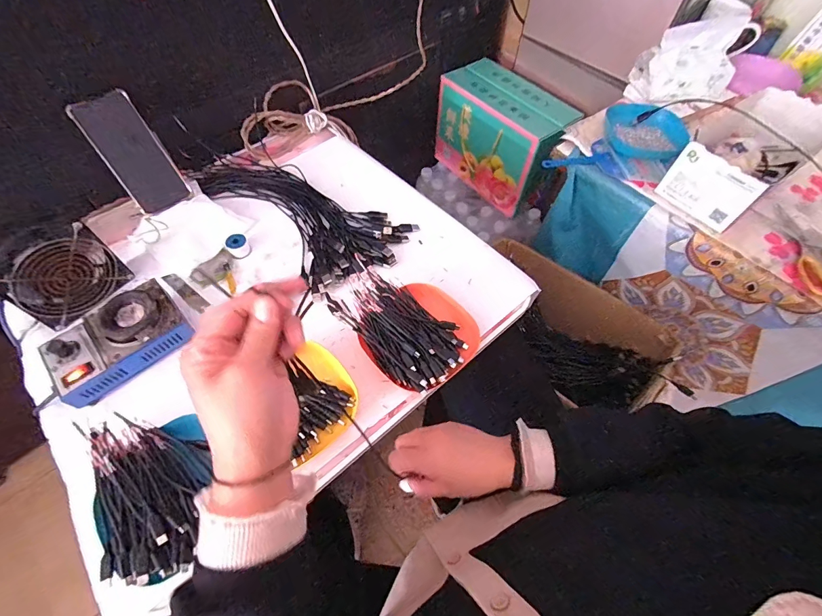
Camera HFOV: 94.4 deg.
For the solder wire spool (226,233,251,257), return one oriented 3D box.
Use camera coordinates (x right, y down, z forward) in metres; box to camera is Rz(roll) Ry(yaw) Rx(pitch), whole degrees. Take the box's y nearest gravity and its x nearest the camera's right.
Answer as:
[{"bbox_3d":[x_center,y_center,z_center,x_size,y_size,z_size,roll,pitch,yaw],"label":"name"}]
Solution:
[{"bbox_3d":[-0.264,-0.095,0.582,0.029,0.026,0.025,-31,65,-18],"label":"solder wire spool"}]

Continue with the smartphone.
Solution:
[{"bbox_3d":[-0.411,-0.229,0.569,0.079,0.159,0.012,-37,31,-20],"label":"smartphone"}]

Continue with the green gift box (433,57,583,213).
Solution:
[{"bbox_3d":[0.231,-0.445,0.994,0.155,0.234,0.320,-36,66,-20],"label":"green gift box"}]

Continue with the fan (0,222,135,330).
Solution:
[{"bbox_3d":[-0.445,-0.041,0.493,0.029,0.104,0.114,35,64,18],"label":"fan"}]

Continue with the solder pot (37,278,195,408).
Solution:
[{"bbox_3d":[-0.362,0.042,0.474,0.149,0.058,0.099,-34,66,-19],"label":"solder pot"}]

